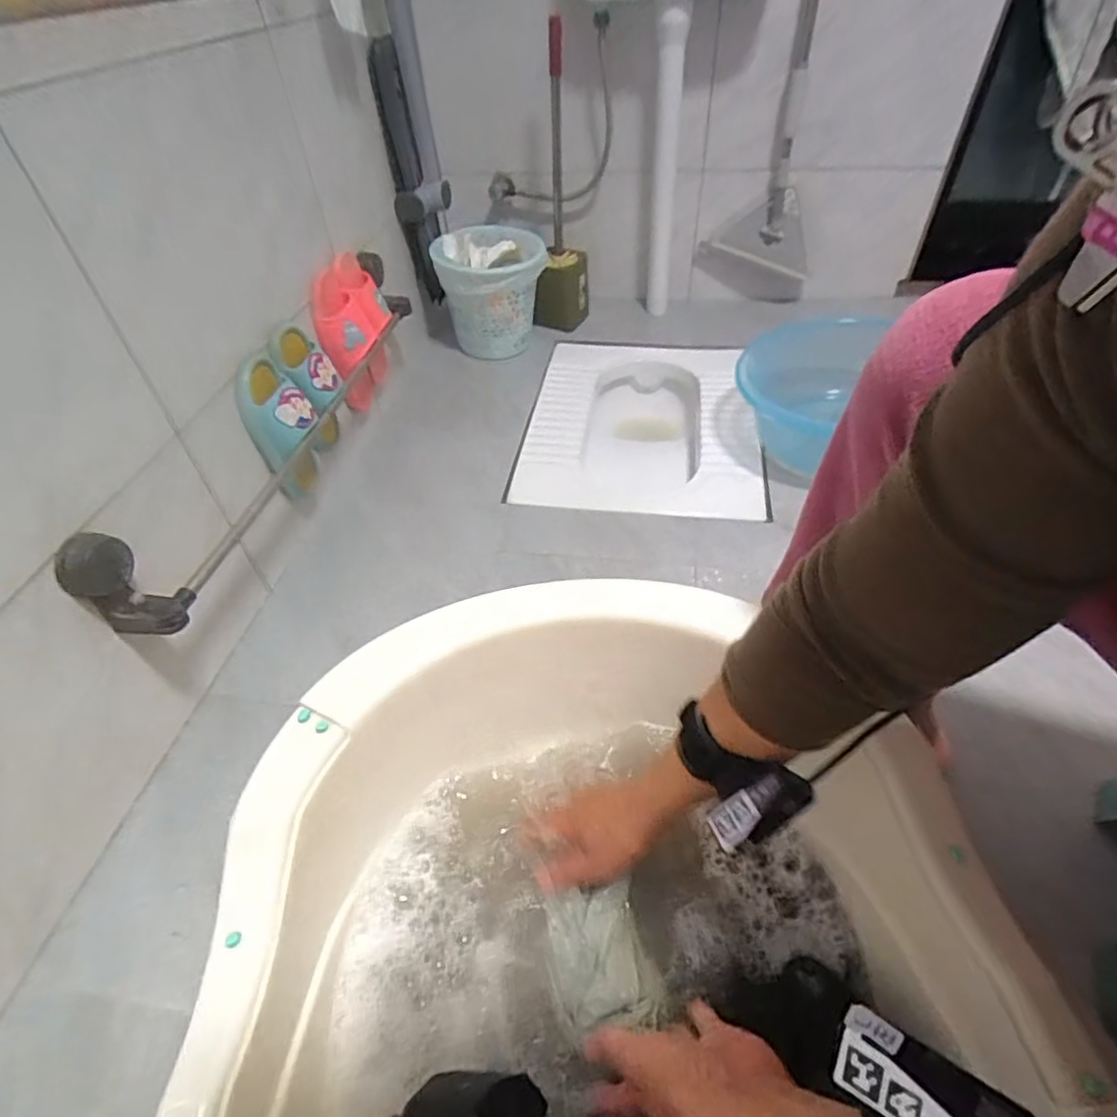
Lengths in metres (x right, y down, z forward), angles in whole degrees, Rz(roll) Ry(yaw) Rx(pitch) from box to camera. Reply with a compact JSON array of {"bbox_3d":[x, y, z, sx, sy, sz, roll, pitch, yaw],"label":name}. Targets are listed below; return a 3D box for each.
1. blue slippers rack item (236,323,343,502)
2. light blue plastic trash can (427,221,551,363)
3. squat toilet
[{"bbox_3d":[-0.364,-0.202,0.870,0.071,0.190,0.205,1,46,5],"label":"blue slippers rack item"},{"bbox_3d":[-0.142,-0.567,1.321,0.224,0.218,0.237,-6,45,-2],"label":"light blue plastic trash can"},{"bbox_3d":[0.162,-0.253,1.237,0.424,0.127,0.582,3,46,7],"label":"squat toilet"}]

